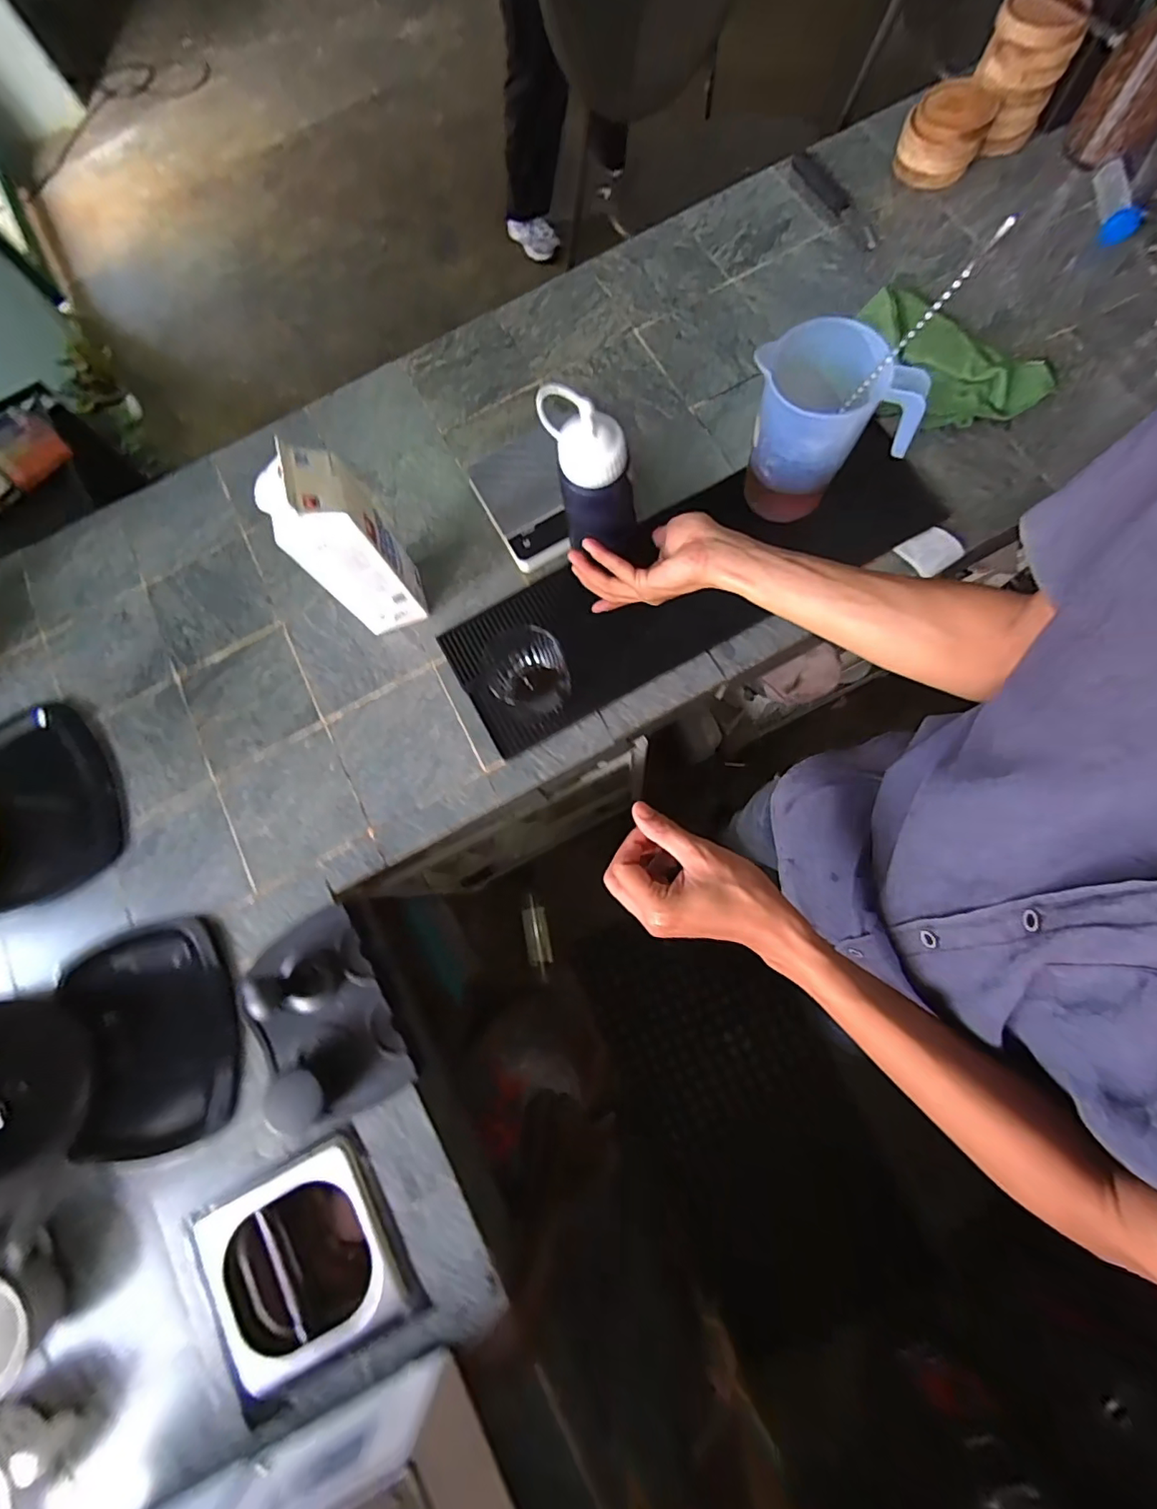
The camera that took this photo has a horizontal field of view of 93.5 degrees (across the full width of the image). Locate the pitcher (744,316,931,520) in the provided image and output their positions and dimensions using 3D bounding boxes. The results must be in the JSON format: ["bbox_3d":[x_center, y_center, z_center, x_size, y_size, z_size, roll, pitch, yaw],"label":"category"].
[{"bbox_3d":[0.251,-0.336,0.579,0.146,0.171,0.101,-6,77,4],"label":"pitcher"}]

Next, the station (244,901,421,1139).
[{"bbox_3d":[-0.282,0.281,0.558,0.147,0.078,0.208,-30,78,-2],"label":"station"}]

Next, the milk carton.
[{"bbox_3d":[-0.235,-0.214,0.580,0.083,0.226,0.074,-16,78,1],"label":"milk carton"}]

